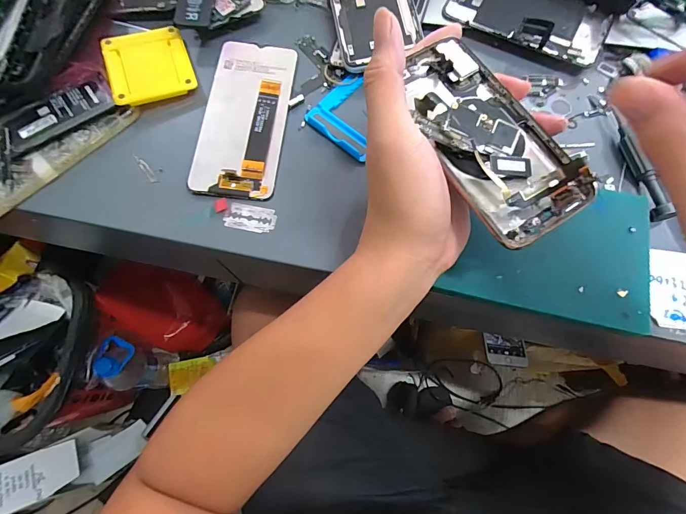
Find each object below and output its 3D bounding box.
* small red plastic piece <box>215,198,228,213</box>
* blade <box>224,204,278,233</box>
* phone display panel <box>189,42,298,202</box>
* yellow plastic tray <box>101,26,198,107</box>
[{"bbox_3d":[-0.099,-0.043,0.298,0.010,0.004,0.011,-14,73,-2],"label":"small red plastic piece"},{"bbox_3d":[-0.074,-0.031,0.297,0.039,0.004,0.022,10,72,4],"label":"blade"},{"bbox_3d":[-0.085,-0.124,0.321,0.070,0.006,0.155,7,73,-3],"label":"phone display panel"},{"bbox_3d":[-0.177,-0.177,0.332,0.068,0.012,0.084,-21,72,-6],"label":"yellow plastic tray"}]

